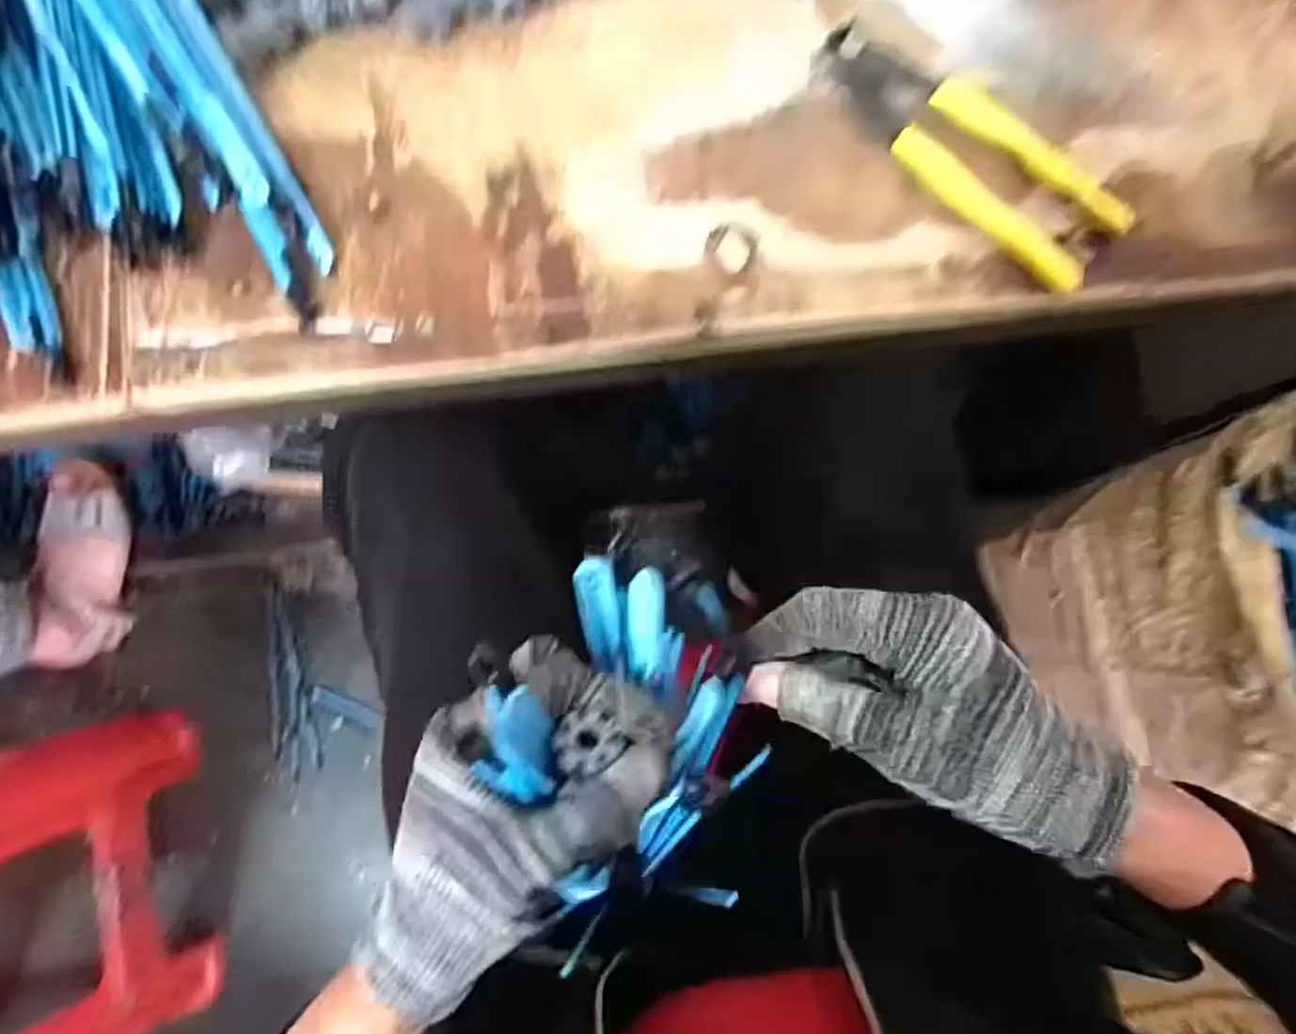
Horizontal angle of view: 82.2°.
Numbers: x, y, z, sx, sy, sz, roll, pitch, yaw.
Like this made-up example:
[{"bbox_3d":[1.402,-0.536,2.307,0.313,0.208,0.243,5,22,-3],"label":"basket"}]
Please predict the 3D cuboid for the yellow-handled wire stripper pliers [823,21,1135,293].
[{"bbox_3d":[0.150,-0.175,0.346,0.158,0.018,0.051,43,82,4],"label":"yellow-handled wire stripper pliers"}]

